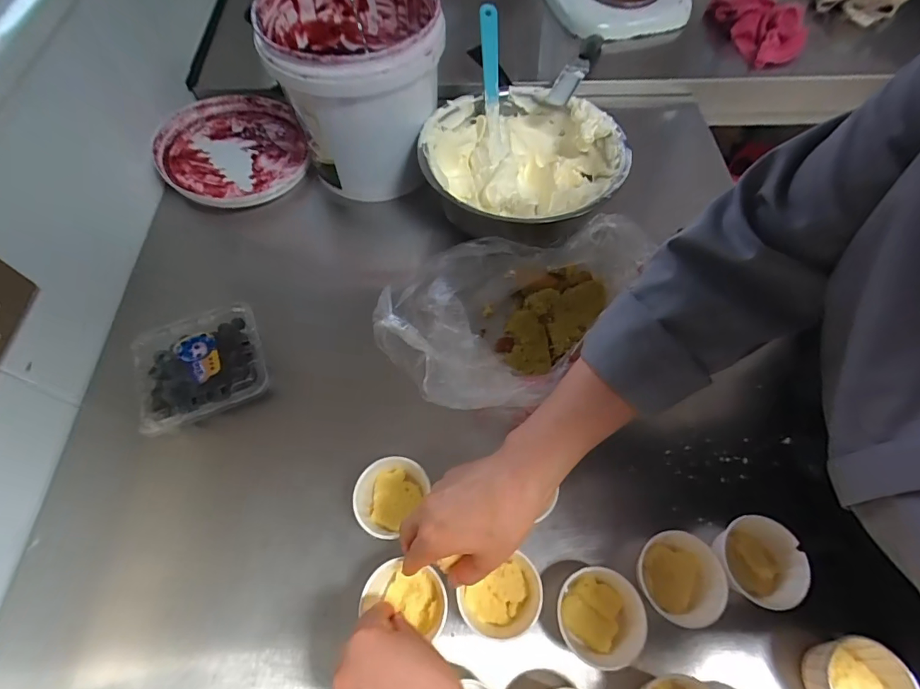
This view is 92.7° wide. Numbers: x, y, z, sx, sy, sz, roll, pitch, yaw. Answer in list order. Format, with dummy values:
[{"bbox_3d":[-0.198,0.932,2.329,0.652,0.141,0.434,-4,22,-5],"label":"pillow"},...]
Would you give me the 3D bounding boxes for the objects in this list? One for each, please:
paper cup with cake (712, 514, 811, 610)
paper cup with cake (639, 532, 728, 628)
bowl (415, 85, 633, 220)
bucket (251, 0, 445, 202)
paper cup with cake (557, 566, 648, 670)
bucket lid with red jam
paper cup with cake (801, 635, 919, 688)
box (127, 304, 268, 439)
[{"bbox_3d":[0.252,0.185,0.374,0.070,0.039,0.060,-31,66,-16],"label":"paper cup with cake"},{"bbox_3d":[0.184,0.194,0.366,0.060,0.036,0.068,32,66,16],"label":"paper cup with cake"},{"bbox_3d":[0.075,-0.211,0.548,0.228,0.086,0.226,0,62,0],"label":"bowl"},{"bbox_3d":[-0.120,-0.317,0.553,0.194,0.189,0.203,0,62,0],"label":"bucket"},{"bbox_3d":[0.113,0.220,0.353,0.061,0.034,0.065,0,62,0],"label":"paper cup with cake"},{"bbox_3d":[-0.318,-0.276,0.618,0.186,0.030,0.203,0,62,0],"label":"bucket lid with red jam"},{"bbox_3d":[0.302,0.259,0.337,0.064,0.041,0.065,0,62,0],"label":"paper cup with cake"},{"bbox_3d":[-0.271,0.025,0.467,0.124,0.039,0.119,-23,64,-12],"label":"box"}]

